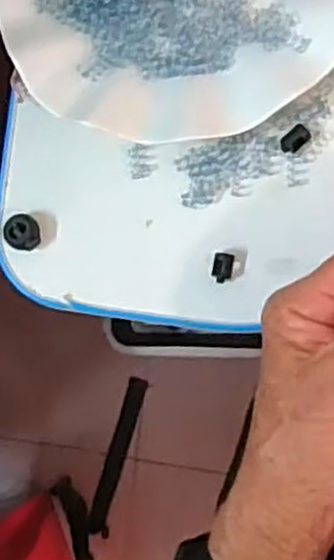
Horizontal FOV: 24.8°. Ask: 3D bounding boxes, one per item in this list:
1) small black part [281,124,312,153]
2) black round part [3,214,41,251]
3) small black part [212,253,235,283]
[{"bbox_3d":[0.061,-0.068,0.365,0.015,0.006,0.009,-40,82,5],"label":"small black part"},{"bbox_3d":[-0.072,-0.024,0.383,0.017,0.011,0.017,0,87,9],"label":"black round part"},{"bbox_3d":[0.027,-0.006,0.367,0.010,0.005,0.014,11,89,9],"label":"small black part"}]

